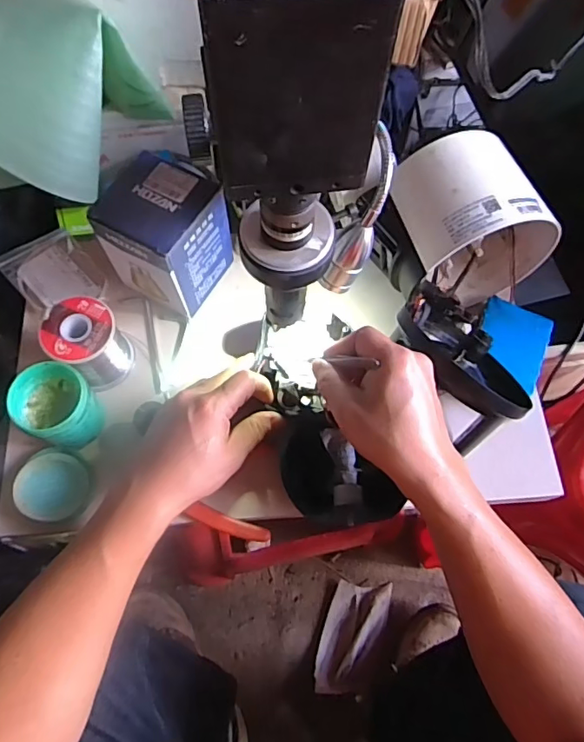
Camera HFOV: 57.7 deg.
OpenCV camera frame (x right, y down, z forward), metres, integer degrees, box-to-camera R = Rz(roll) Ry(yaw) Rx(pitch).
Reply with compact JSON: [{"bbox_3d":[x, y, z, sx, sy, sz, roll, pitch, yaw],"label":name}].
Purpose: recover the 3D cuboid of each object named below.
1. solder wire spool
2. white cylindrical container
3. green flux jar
[{"bbox_3d":[-0.185,-0.025,0.488,0.060,0.076,0.059,0,66,0],"label":"solder wire spool"},{"bbox_3d":[0.164,-0.133,0.499,0.132,0.136,0.102,-11,67,-5],"label":"white cylindrical container"},{"bbox_3d":[-0.203,0.031,0.460,0.062,0.060,0.059,0,66,0],"label":"green flux jar"}]

